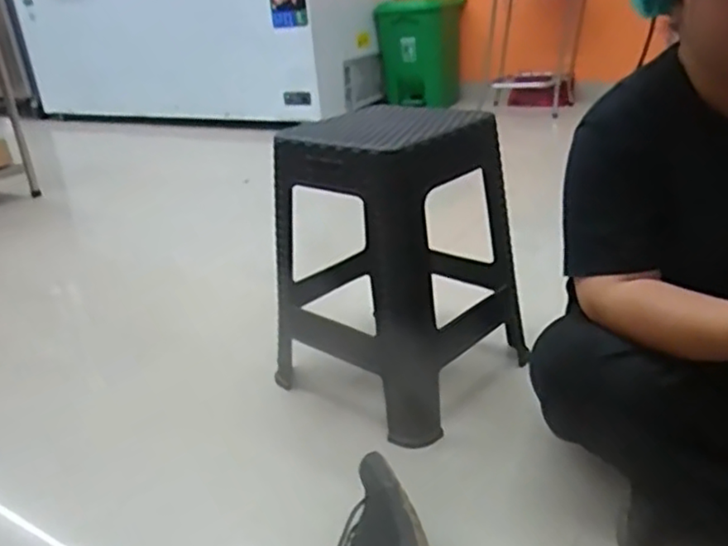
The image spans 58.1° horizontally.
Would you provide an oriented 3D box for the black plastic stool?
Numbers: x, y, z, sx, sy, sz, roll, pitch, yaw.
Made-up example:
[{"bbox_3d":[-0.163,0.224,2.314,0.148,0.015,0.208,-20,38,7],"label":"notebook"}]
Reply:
[{"bbox_3d":[0.040,-0.030,1.141,0.337,0.452,0.340,14,31,36],"label":"black plastic stool"}]

